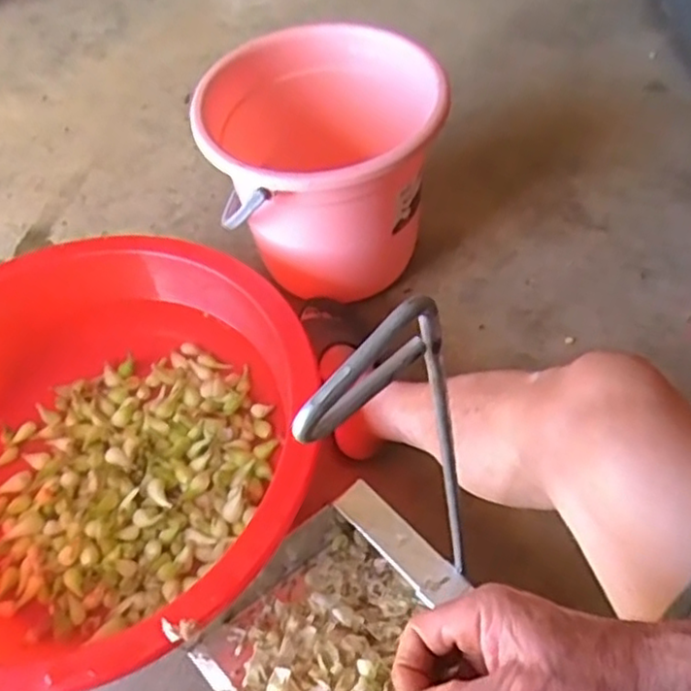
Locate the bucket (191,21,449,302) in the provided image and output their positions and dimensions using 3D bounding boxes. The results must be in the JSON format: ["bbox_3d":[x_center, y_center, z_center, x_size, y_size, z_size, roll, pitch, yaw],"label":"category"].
[{"bbox_3d":[-0.028,-0.231,0.968,0.320,0.298,0.315,-5,55,2],"label":"bucket"}]

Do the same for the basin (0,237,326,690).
[{"bbox_3d":[-0.306,0.121,0.811,0.495,0.152,0.530,-2,55,3],"label":"basin"}]

